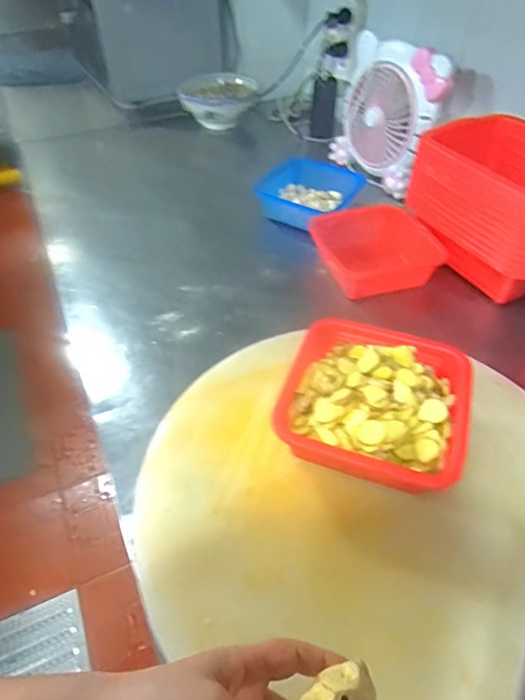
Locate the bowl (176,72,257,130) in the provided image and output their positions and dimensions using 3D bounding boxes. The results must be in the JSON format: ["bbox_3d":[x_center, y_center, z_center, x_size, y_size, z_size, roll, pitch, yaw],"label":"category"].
[{"bbox_3d":[-0.114,-0.659,1.250,0.202,0.087,0.212,1,46,-1],"label":"bowl"}]

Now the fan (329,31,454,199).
[{"bbox_3d":[0.247,-0.468,0.942,0.095,0.236,0.231,-17,49,-17],"label":"fan"}]

